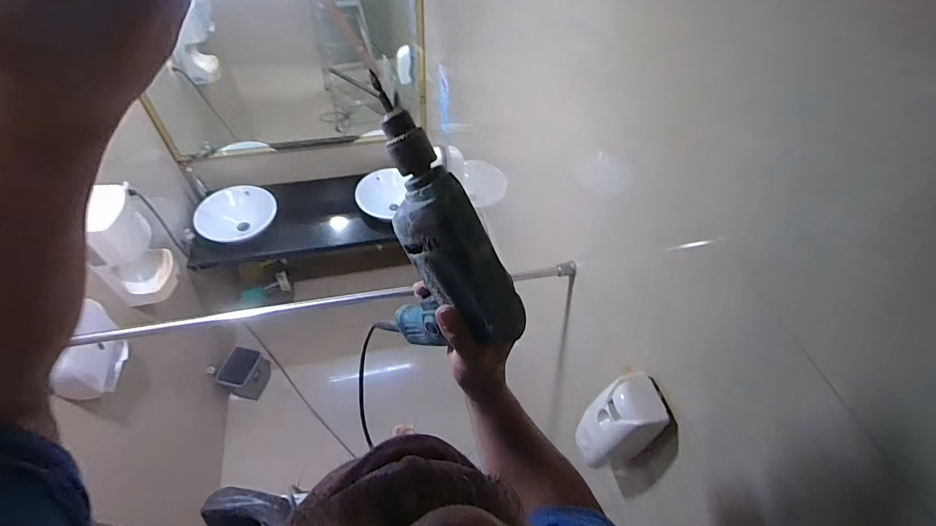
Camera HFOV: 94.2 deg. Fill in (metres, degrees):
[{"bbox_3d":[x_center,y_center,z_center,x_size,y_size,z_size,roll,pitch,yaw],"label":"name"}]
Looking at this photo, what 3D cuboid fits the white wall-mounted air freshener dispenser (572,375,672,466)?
[{"bbox_3d":[0.242,0.267,0.712,0.078,0.209,0.095,-5,52,-8],"label":"white wall-mounted air freshener dispenser"}]

